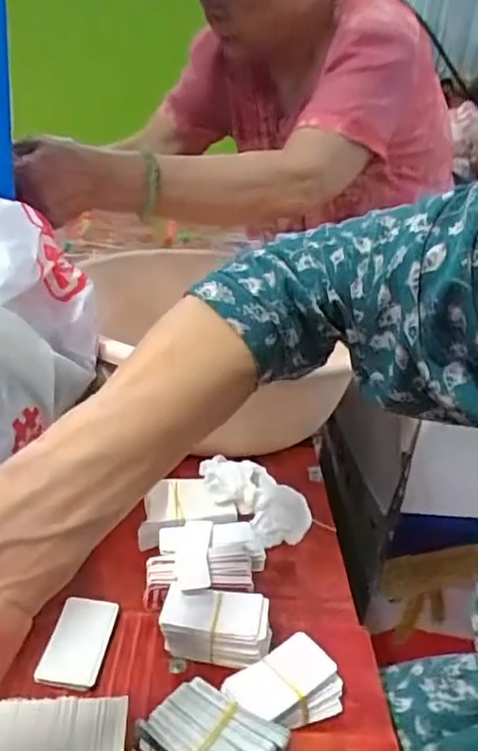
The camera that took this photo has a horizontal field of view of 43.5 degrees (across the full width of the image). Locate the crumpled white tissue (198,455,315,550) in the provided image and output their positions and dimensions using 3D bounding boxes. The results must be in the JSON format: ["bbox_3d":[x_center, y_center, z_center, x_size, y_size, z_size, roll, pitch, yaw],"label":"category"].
[{"bbox_3d":[0.009,0.094,0.450,0.066,0.038,0.071,-5,27,-25],"label":"crumpled white tissue"}]

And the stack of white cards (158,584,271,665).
[{"bbox_3d":[-0.013,0.148,0.354,0.062,0.029,0.034,10,24,6],"label":"stack of white cards"}]

